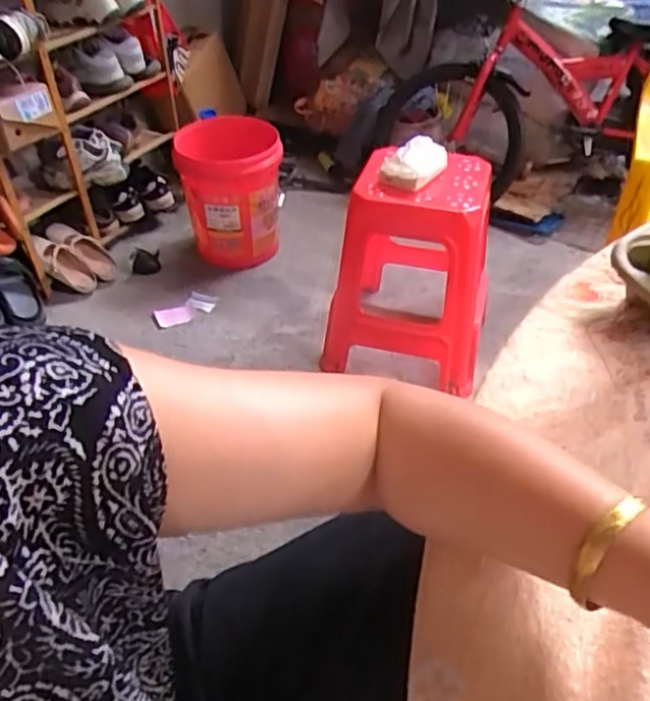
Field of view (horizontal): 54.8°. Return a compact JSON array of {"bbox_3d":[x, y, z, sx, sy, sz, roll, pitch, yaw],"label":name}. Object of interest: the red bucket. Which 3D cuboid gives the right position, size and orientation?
[{"bbox_3d":[-0.258,-0.438,1.800,0.266,0.389,0.290,-2,41,2],"label":"red bucket"}]

